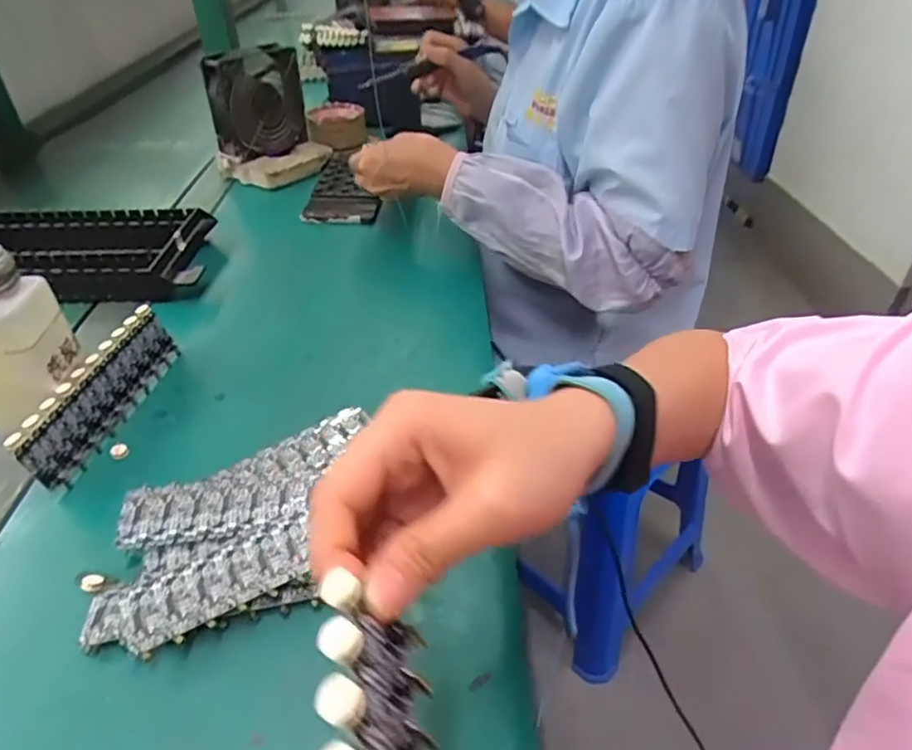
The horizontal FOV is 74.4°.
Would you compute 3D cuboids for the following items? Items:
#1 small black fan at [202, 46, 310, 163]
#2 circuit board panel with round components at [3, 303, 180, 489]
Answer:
[{"bbox_3d":[-0.245,-0.331,0.744,0.043,0.128,0.108,26,47,30],"label":"small black fan"},{"bbox_3d":[-0.245,0.011,0.421,0.005,0.048,0.147,-10,37,19],"label":"circuit board panel with round components"}]

